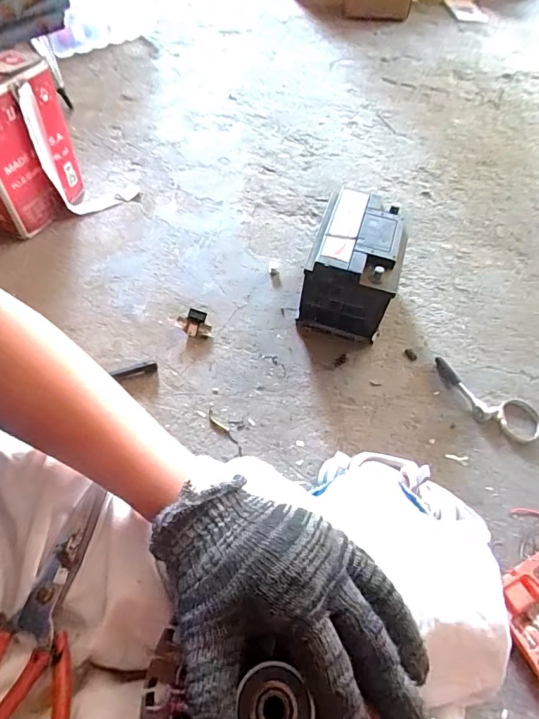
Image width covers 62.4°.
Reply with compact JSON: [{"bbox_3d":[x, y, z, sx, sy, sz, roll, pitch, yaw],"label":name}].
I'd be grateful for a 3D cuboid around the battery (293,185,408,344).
[{"bbox_3d":[0.170,-0.183,0.903,0.165,0.200,0.209,18,58,8],"label":"battery"}]

